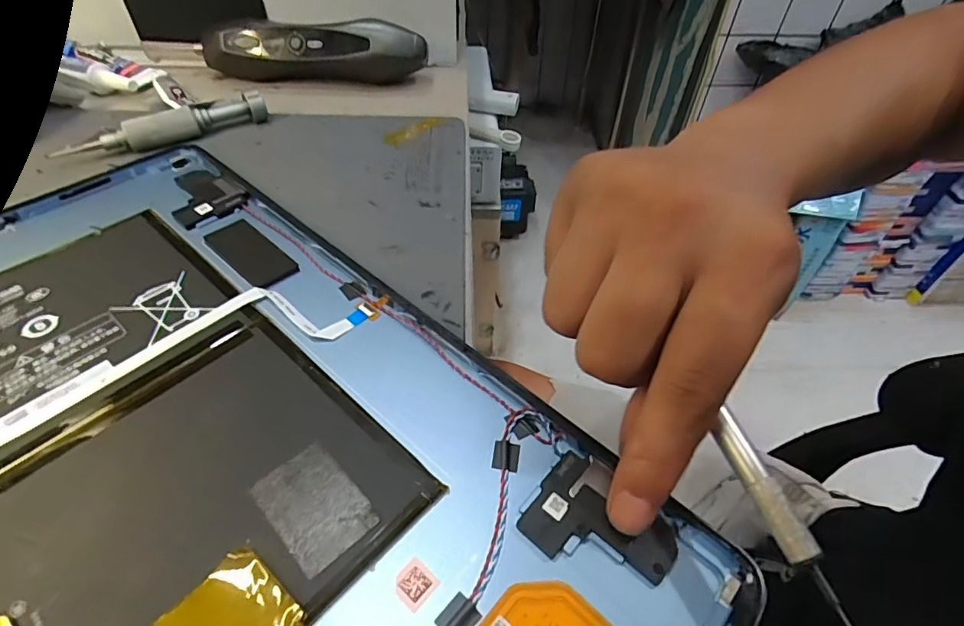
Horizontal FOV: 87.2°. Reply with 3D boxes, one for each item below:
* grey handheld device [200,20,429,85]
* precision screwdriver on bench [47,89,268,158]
[{"bbox_3d":[-0.110,-0.172,0.330,0.141,0.032,0.032,5,50,4],"label":"grey handheld device"},{"bbox_3d":[-0.171,-0.102,0.275,0.104,0.014,0.013,-27,55,-21],"label":"precision screwdriver on bench"}]

